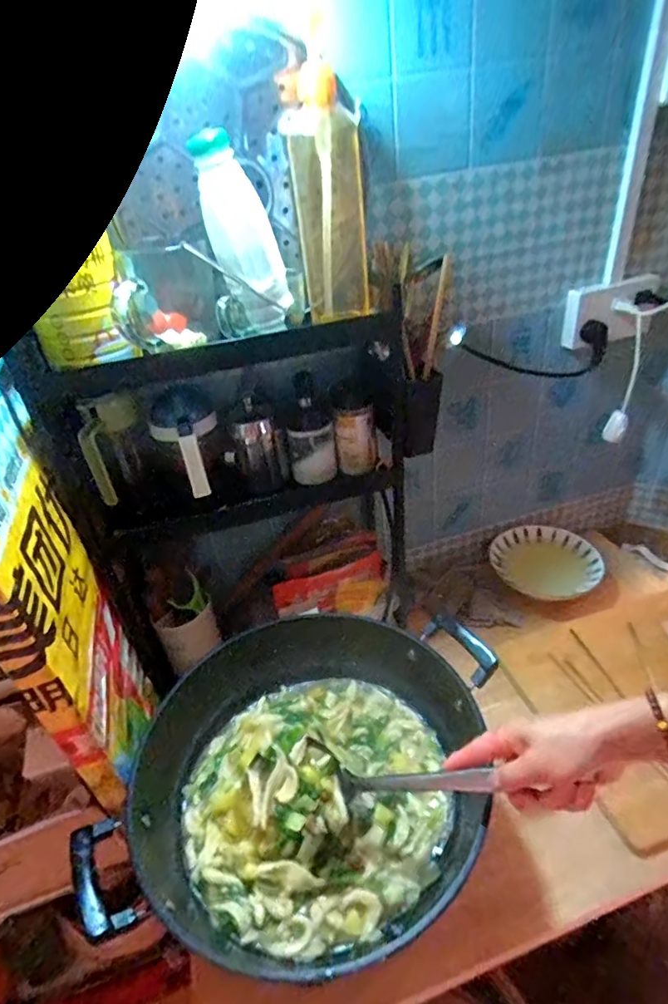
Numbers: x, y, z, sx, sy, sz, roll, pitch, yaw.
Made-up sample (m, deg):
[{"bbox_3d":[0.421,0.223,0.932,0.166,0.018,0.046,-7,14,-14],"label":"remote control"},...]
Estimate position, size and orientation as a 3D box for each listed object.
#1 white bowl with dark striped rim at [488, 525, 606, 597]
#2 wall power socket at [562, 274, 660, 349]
[{"bbox_3d":[0.401,0.109,0.972,0.191,0.035,0.157,3,35,14],"label":"white bowl with dark striped rim"},{"bbox_3d":[0.447,-0.308,0.830,0.140,0.090,0.037,-2,34,8],"label":"wall power socket"}]

